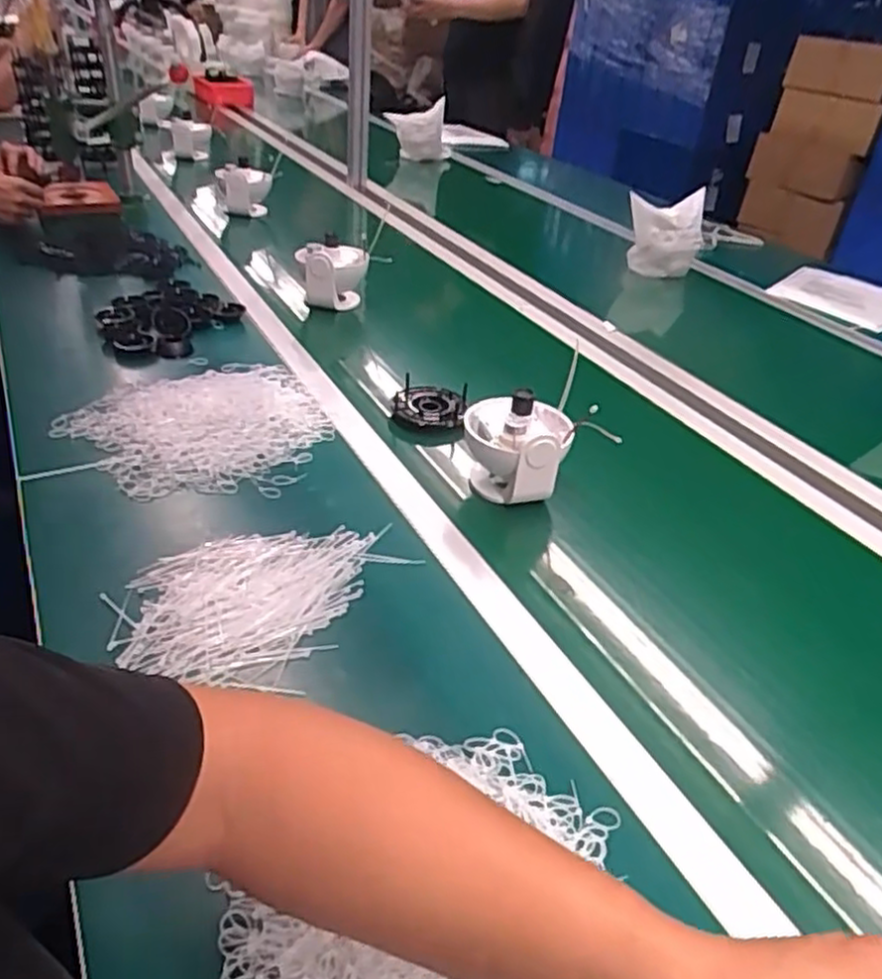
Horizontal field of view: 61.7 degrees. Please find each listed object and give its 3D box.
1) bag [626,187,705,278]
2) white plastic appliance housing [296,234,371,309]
[{"bbox_3d":[0.457,-0.520,1.516,0.147,0.152,0.143,8,35,6],"label":"bag"},{"bbox_3d":[-0.174,-0.359,1.225,0.104,0.114,0.074,-21,41,-31],"label":"white plastic appliance housing"}]

